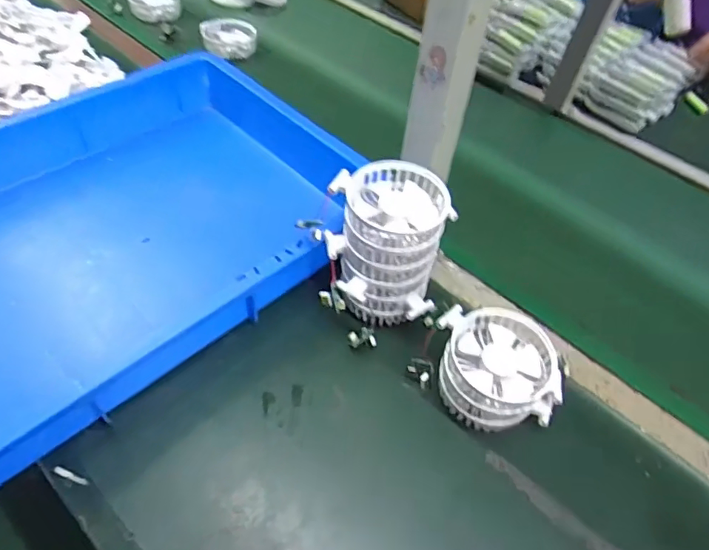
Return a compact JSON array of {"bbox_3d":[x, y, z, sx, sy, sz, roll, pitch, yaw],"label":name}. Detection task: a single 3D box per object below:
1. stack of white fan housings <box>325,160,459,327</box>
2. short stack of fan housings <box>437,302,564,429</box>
[{"bbox_3d":[0.029,-0.019,0.500,0.112,0.156,0.097,8,52,0],"label":"stack of white fan housings"},{"bbox_3d":[0.129,0.084,0.462,0.099,0.065,0.094,-1,52,-6],"label":"short stack of fan housings"}]

